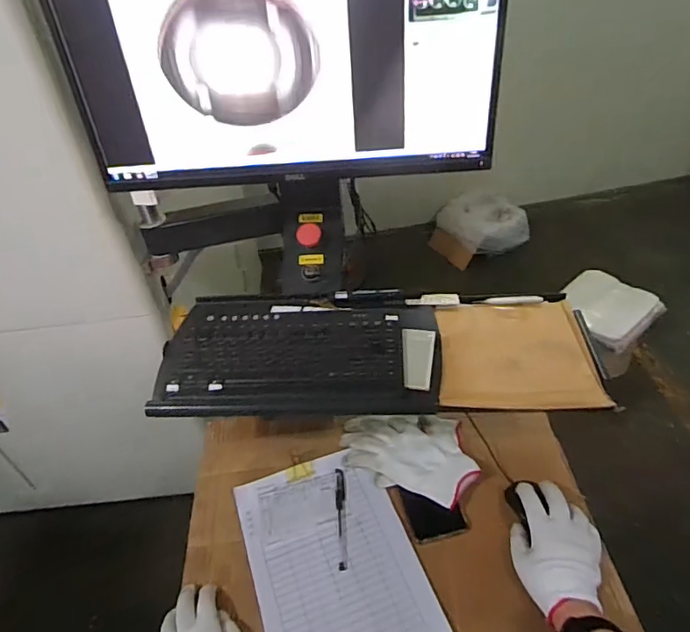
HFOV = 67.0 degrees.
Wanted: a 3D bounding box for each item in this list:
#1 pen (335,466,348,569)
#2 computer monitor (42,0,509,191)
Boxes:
[{"bbox_3d":[-0.005,0.286,0.743,0.014,0.013,0.143,-6,42,1],"label":"pen"},{"bbox_3d":[-0.079,-0.326,0.656,0.539,0.319,0.048,-3,42,4],"label":"computer monitor"}]

